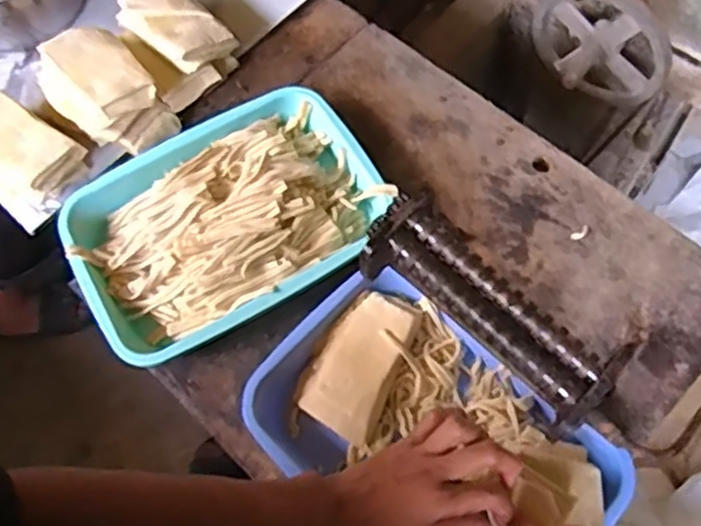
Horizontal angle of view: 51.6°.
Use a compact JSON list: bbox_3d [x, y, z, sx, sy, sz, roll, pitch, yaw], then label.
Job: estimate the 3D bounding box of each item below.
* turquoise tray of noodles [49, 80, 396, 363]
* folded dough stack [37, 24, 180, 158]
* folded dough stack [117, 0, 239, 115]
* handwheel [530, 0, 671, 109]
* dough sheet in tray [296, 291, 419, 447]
[{"bbox_3d":[-0.123,-0.048,0.742,0.320,0.048,0.222,-28,70,-10],"label":"turquoise tray of noodles"},{"bbox_3d":[-0.270,-0.186,0.785,0.097,0.074,0.139,-38,72,-13],"label":"folded dough stack"},{"bbox_3d":[-0.202,-0.257,0.818,0.093,0.070,0.143,-34,71,-12],"label":"folded dough stack"},{"bbox_3d":[0.324,-0.279,0.994,0.196,0.187,0.083,39,70,11],"label":"handwheel"},{"bbox_3d":[0.005,0.093,0.680,0.076,0.025,0.132,23,70,10],"label":"dough sheet in tray"}]

